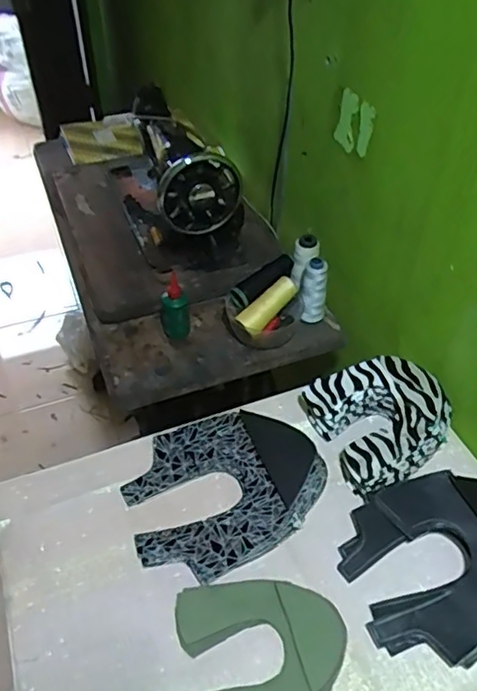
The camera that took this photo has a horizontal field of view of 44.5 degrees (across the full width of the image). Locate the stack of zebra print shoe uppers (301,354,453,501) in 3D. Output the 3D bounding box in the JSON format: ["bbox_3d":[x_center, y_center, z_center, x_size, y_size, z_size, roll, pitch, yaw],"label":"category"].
[{"bbox_3d":[0.192,0.096,0.783,0.158,0.078,0.171,-18,48,-18],"label":"stack of zebra print shoe uppers"}]

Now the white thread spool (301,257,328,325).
[{"bbox_3d":[0.121,-0.080,0.938,0.037,0.125,0.032,6,45,5],"label":"white thread spool"}]

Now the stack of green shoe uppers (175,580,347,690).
[{"bbox_3d":[0.030,0.318,0.605,0.164,0.016,0.160,-15,46,-10],"label":"stack of green shoe uppers"}]

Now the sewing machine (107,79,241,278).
[{"bbox_3d":[-0.139,-0.344,1.109,0.171,0.220,0.426,-15,48,-15],"label":"sewing machine"}]

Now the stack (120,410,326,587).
[{"bbox_3d":[-0.021,0.166,0.721,0.246,0.047,0.192,-26,49,-20],"label":"stack"}]

